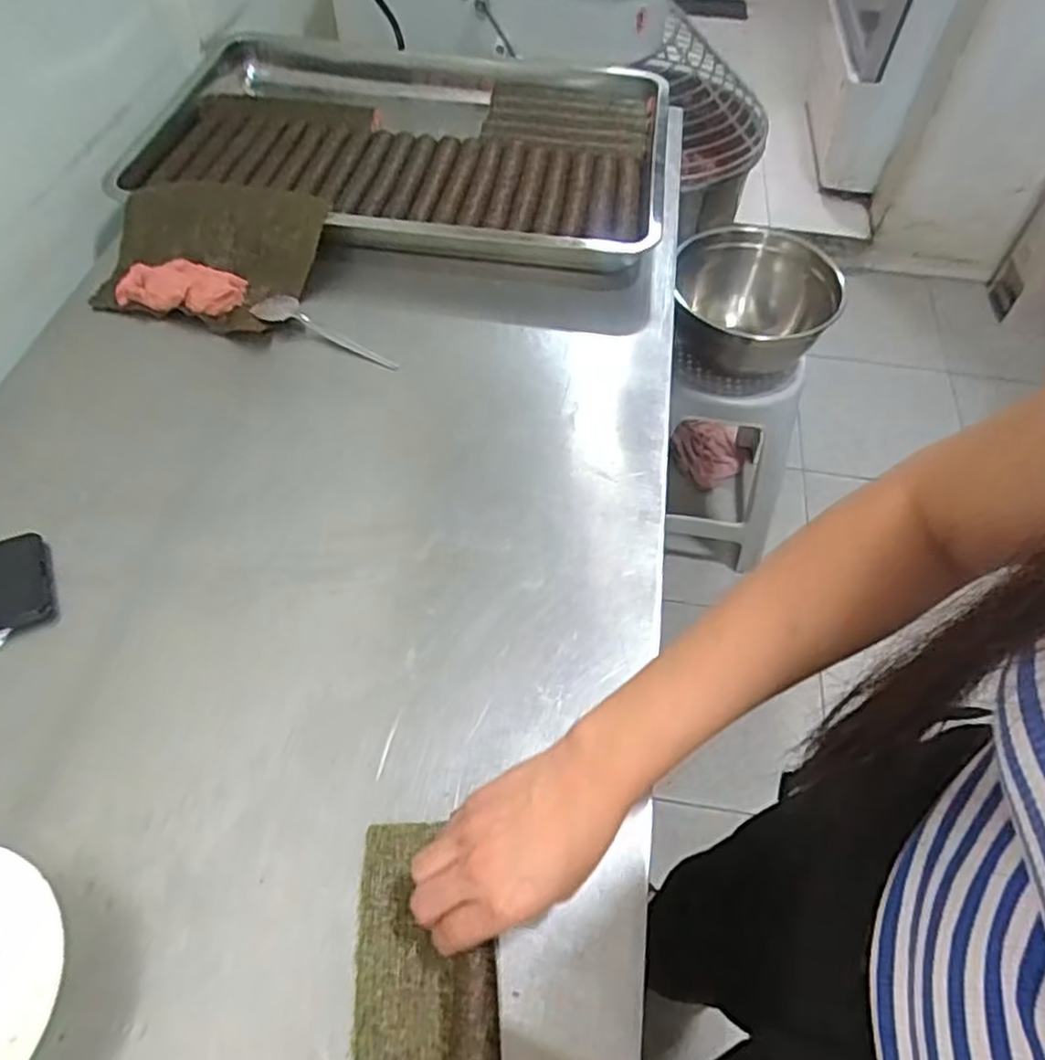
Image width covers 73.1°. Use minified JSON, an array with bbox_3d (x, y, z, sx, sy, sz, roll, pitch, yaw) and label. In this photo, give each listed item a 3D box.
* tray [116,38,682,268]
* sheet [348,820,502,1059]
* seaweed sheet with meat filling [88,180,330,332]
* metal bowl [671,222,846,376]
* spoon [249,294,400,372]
[{"bbox_3d":[-0.147,-0.473,0.854,0.628,0.052,0.421,10,56,5],"label":"tray"},{"bbox_3d":[-0.054,0.255,0.369,0.079,0.035,0.196,-5,54,-6],"label":"sheet"},{"bbox_3d":[-0.314,-0.281,0.711,0.198,0.032,0.166,11,72,4],"label":"seaweed sheet with meat filling"},{"bbox_3d":[0.380,-0.367,1.180,0.249,0.129,0.264,1,56,-2],"label":"metal bowl"},{"bbox_3d":[-0.191,-0.196,0.684,0.165,0.020,0.031,21,58,11],"label":"spoon"}]

